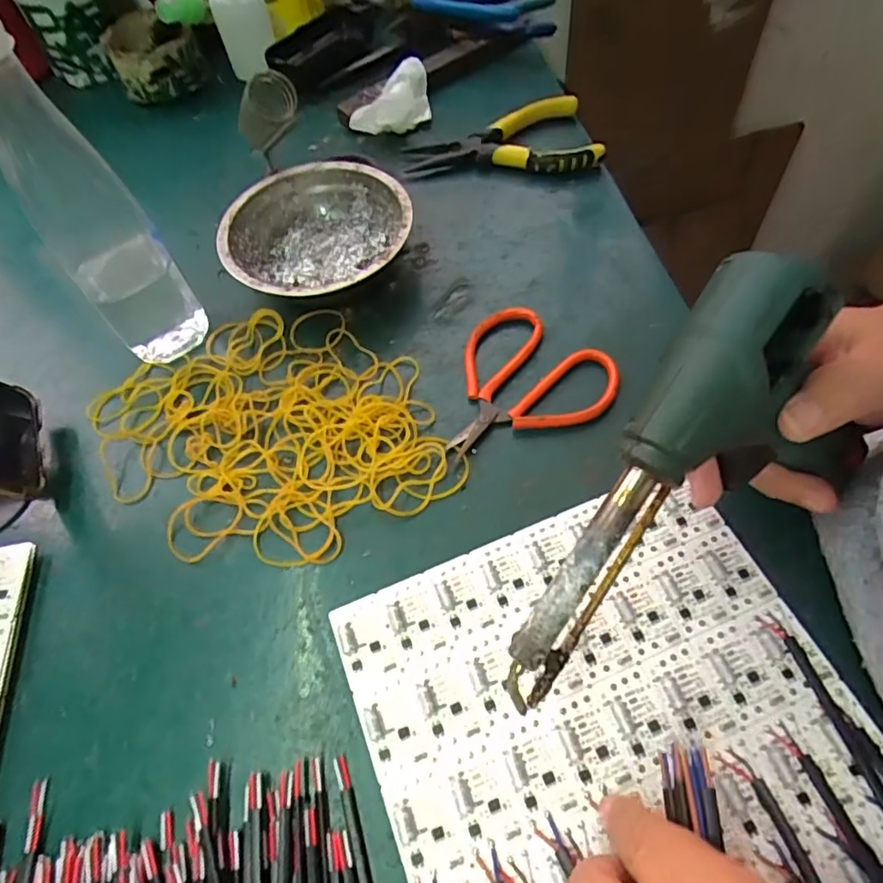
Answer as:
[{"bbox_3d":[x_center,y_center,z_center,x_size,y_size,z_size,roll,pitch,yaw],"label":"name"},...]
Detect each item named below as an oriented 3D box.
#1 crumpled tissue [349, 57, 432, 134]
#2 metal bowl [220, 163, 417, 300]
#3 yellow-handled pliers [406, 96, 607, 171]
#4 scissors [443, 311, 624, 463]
[{"bbox_3d":[-0.042,-0.277,0.453,0.064,0.039,0.052,-6,59,0],"label":"crumpled tissue"},{"bbox_3d":[-0.083,-0.135,0.386,0.121,0.043,0.116,-2,59,3],"label":"metal bowl"},{"bbox_3d":[0.045,-0.229,0.427,0.140,0.030,0.061,-6,59,0],"label":"yellow-handled pliers"},{"bbox_3d":[0.047,-0.043,0.341,0.105,0.009,0.088,-15,60,-5],"label":"scissors"}]

